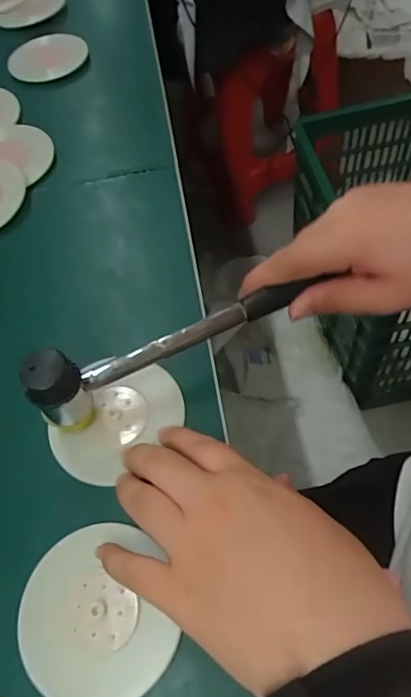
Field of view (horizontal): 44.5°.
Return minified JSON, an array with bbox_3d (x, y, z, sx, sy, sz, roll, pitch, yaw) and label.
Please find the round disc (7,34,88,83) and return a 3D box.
[{"bbox_3d":[-0.179,-0.330,0.568,0.086,0.011,0.086,-4,59,6],"label":"round disc"}]

